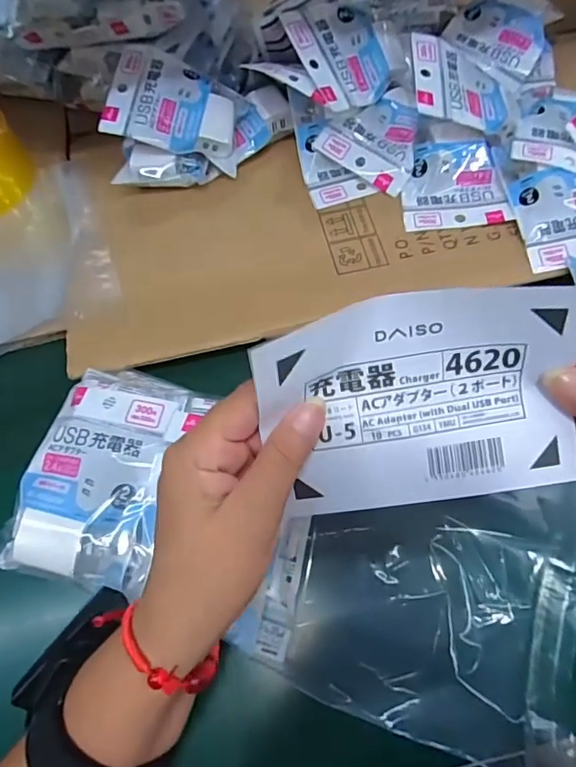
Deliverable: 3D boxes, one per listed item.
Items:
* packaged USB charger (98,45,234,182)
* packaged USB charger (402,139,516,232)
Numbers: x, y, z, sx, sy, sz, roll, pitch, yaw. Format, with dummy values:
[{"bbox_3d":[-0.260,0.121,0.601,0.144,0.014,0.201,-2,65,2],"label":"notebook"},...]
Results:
[{"bbox_3d":[-0.106,-0.268,0.479,0.124,0.021,0.094,12,83,-14],"label":"packaged USB charger"},{"bbox_3d":[0.154,-0.183,0.458,0.093,0.024,0.080,-2,65,2],"label":"packaged USB charger"}]

